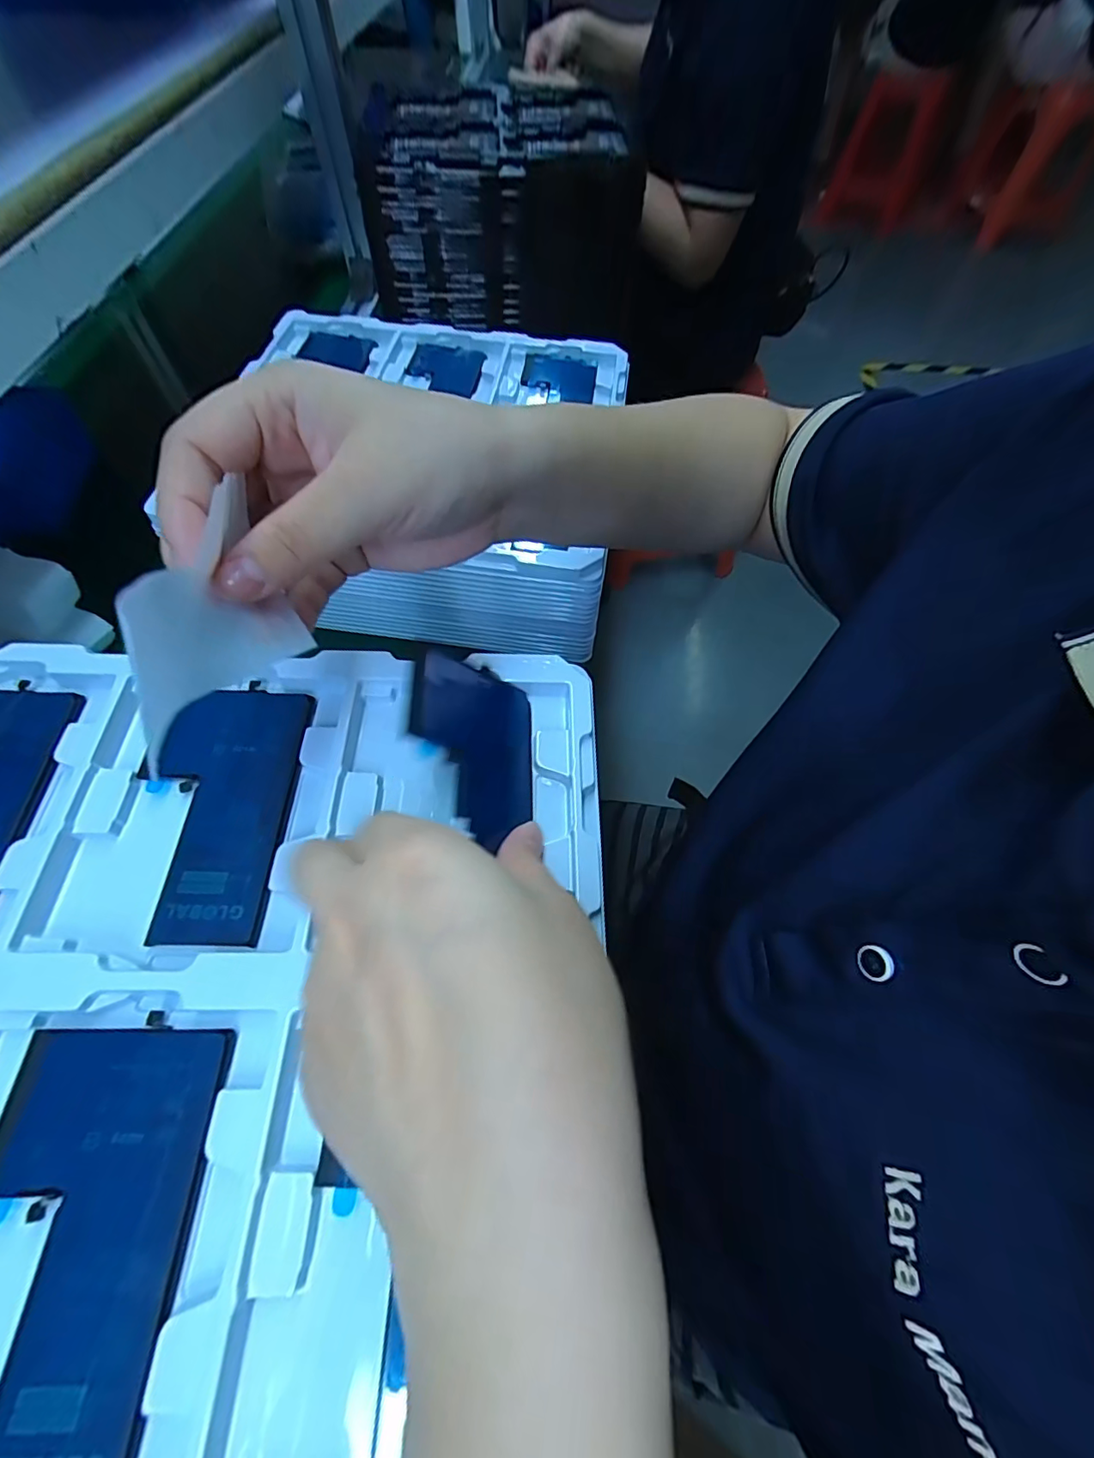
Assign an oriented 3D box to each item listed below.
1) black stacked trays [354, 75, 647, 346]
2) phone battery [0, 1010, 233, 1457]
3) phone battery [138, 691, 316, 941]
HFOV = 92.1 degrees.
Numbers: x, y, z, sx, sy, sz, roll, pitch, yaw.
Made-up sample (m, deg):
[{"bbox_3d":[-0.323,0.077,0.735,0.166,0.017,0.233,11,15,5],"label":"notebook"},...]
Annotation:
[{"bbox_3d":[-0.049,-0.618,0.630,0.289,0.149,0.249,0,62,0],"label":"black stacked trays"},{"bbox_3d":[-0.139,0.150,0.155,0.066,0.004,0.109,0,61,-4],"label":"phone battery"},{"bbox_3d":[-0.137,0.031,0.219,0.060,0.005,0.107,1,61,-4],"label":"phone battery"}]

